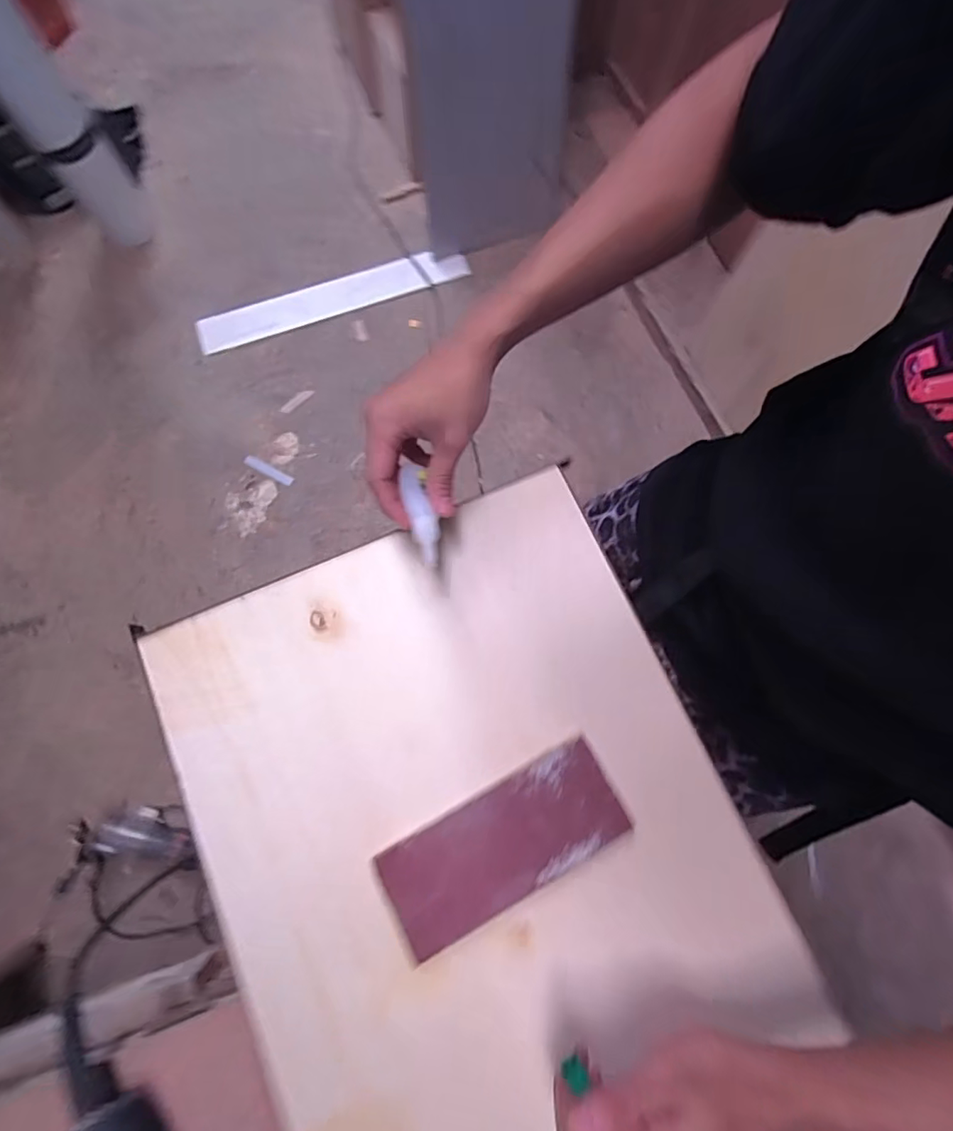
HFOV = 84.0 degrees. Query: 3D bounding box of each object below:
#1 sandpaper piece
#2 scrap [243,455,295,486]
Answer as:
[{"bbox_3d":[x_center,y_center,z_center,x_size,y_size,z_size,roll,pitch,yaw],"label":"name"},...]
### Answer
[{"bbox_3d":[0.021,0.205,0.390,0.179,0.007,0.074,-27,79,-8],"label":"sandpaper piece"},{"bbox_3d":[-0.546,-0.251,1.394,0.148,0.004,0.024,28,80,7],"label":"scrap"}]

